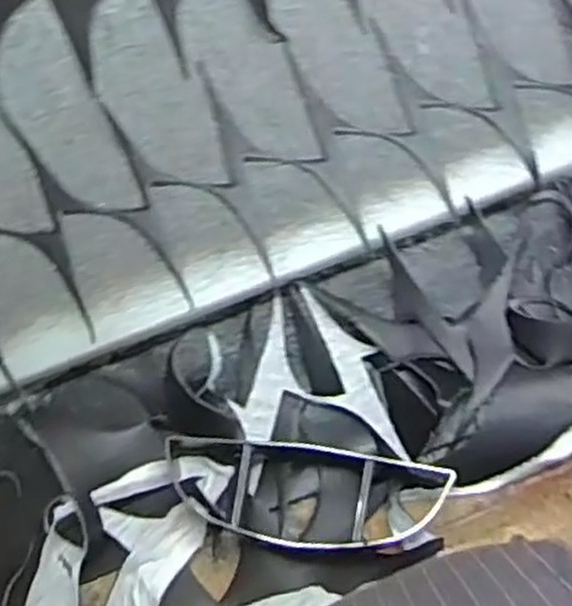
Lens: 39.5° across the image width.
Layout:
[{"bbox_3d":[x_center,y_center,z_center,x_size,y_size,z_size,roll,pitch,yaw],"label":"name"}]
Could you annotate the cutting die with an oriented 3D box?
[{"bbox_3d":[0.012,0.122,0.503,0.180,0.039,0.061,4,84,3],"label":"cutting die"}]

